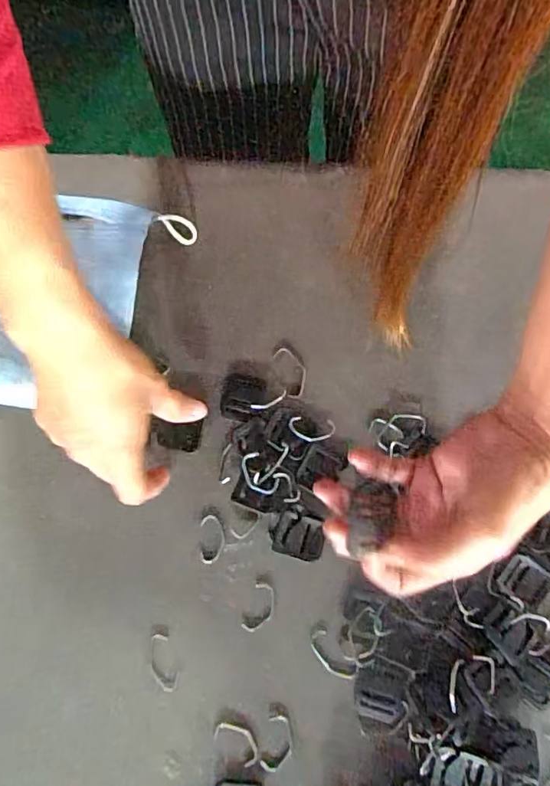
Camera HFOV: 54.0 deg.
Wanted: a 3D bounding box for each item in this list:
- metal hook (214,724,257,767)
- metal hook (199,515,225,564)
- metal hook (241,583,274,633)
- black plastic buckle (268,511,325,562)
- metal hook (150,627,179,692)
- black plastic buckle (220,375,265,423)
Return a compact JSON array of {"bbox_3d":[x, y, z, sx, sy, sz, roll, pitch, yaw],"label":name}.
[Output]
[{"bbox_3d":[-0.024,0.226,0.351,0.032,0.004,0.017,39,80,7],"label":"metal hook"},{"bbox_3d":[-0.044,0.102,0.376,0.017,0.004,0.032,1,78,0],"label":"metal hook"},{"bbox_3d":[-0.010,0.147,0.367,0.017,0.004,0.032,19,78,4],"label":"metal hook"},{"bbox_3d":[0.015,0.098,0.373,0.037,0.006,0.029,17,78,3],"label":"black plastic buckle"},{"bbox_3d":[-0.076,0.179,0.362,0.016,0.004,0.040,-16,78,-4],"label":"metal hook"},{"bbox_3d":[-0.024,0.004,0.399,0.030,0.007,0.035,10,78,2],"label":"black plastic buckle"}]

